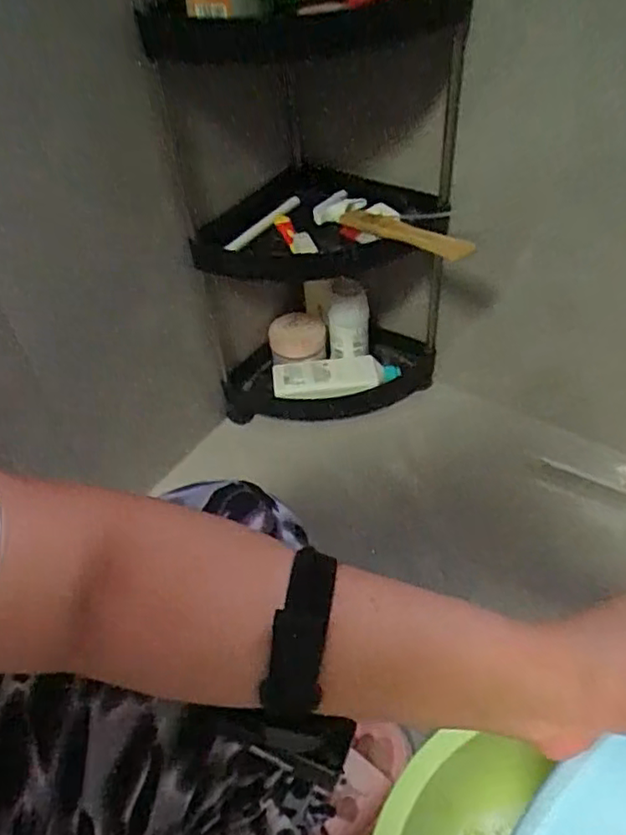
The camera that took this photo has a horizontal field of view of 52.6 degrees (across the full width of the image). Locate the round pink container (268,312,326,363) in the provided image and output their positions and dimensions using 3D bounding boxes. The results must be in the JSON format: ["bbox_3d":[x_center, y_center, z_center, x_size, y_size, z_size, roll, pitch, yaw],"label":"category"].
[{"bbox_3d":[-0.026,-0.129,1.011,0.090,0.073,0.040,-3,46,3],"label":"round pink container"}]

